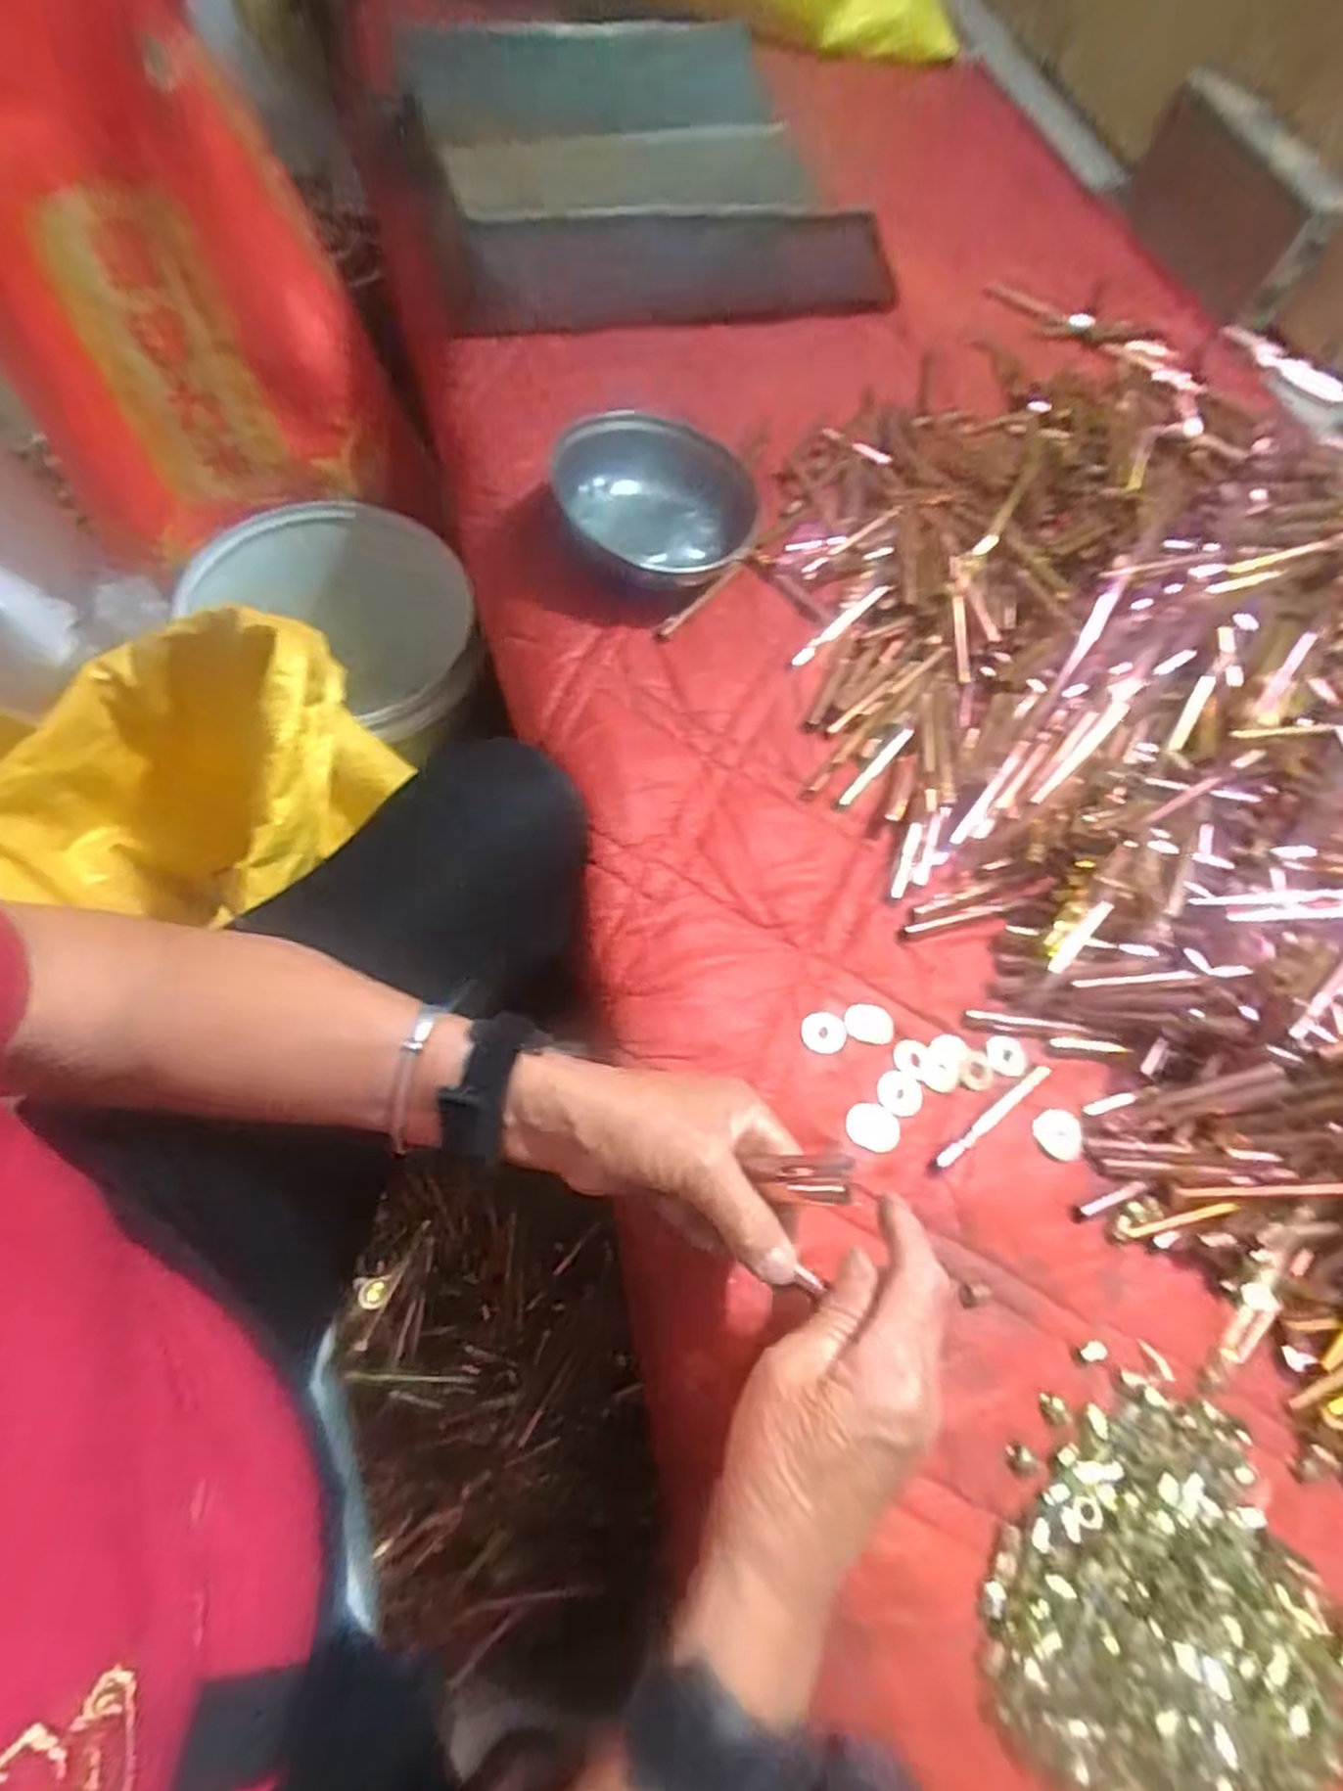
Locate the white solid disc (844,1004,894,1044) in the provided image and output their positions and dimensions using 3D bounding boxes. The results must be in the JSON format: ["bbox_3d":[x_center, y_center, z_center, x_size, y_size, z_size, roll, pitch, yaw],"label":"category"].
[{"bbox_3d":[0.114,0.073,0.448,0.027,0.004,0.022,6,65,-5],"label":"white solid disc"}]

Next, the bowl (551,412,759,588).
[{"bbox_3d":[-0.009,-0.271,0.556,0.138,0.046,0.150,0,67,-1],"label":"bowl"}]

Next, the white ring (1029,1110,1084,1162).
[{"bbox_3d":[0.213,0.131,0.429,0.029,0.004,0.026,-4,66,-9],"label":"white ring"}]

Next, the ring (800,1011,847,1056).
[{"bbox_3d":[0.086,0.078,0.443,0.027,0.009,0.023,-5,67,-10],"label":"ring"}]

